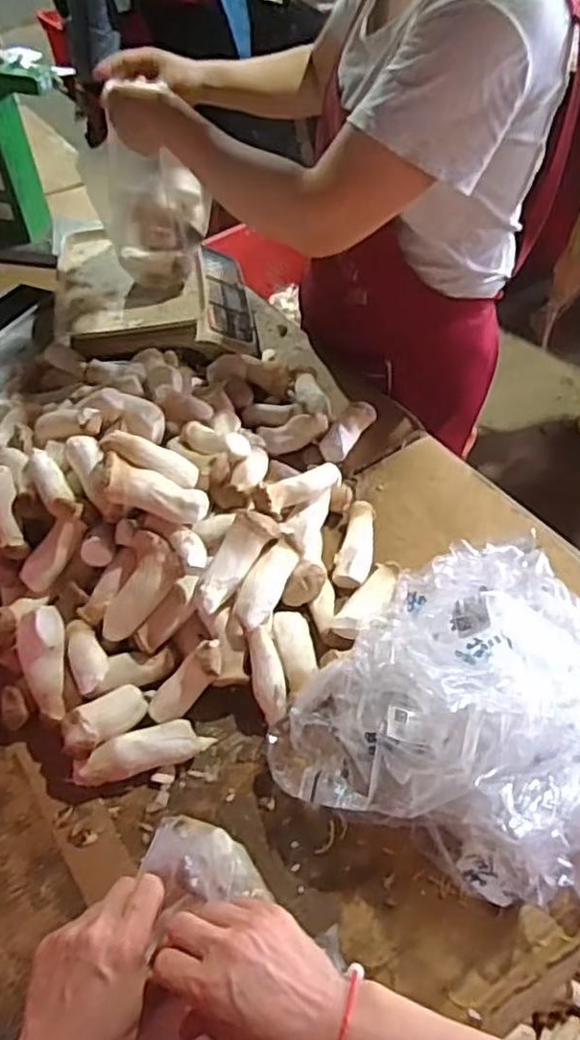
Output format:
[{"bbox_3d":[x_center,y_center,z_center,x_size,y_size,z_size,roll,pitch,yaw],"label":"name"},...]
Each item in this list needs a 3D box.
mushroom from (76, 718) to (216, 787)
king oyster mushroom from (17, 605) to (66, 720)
[{"bbox_3d":[-0.139,0.217,0.645,0.126,0.032,0.039,-14,76,-17],"label":"mushroom"},{"bbox_3d":[-0.239,0.138,0.661,0.041,0.033,0.107,-6,93,-3],"label":"king oyster mushroom"}]

